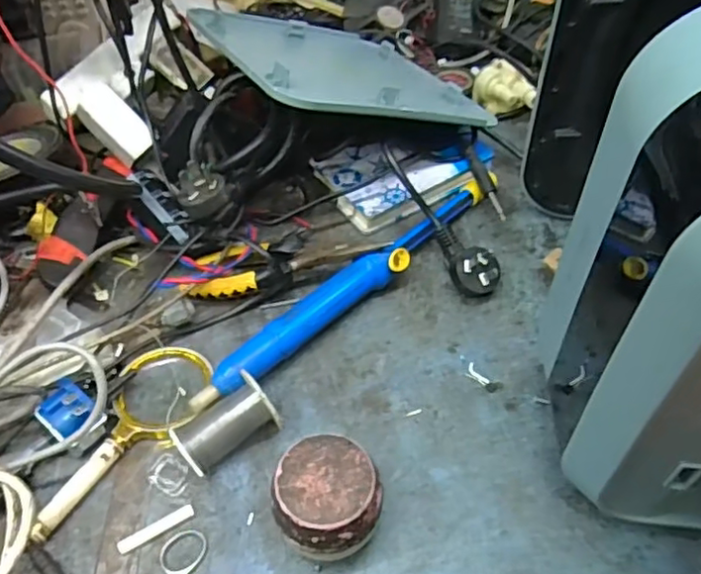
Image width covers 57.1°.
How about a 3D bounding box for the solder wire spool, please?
[{"bbox_3d":[-0.081,0.090,0.415,0.062,0.039,0.037,-27,53,-21],"label":"solder wire spool"}]

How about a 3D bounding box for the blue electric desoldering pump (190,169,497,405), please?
[{"bbox_3d":[0.010,-0.003,0.494,0.303,0.034,0.028,-37,56,-27],"label":"blue electric desoldering pump"}]

